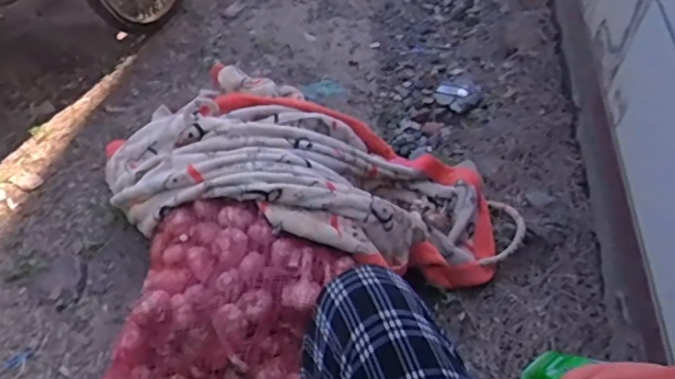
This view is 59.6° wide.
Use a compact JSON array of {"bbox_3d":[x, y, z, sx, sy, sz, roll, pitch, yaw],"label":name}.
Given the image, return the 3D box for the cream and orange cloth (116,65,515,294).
[{"bbox_3d":[-0.033,0.008,1.189,0.789,0.229,0.388,16,46,-12],"label":"cream and orange cloth"}]

